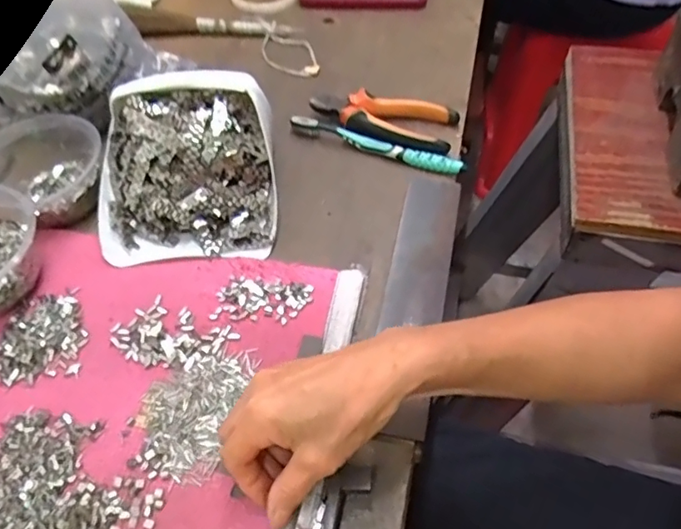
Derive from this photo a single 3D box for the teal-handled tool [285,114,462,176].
[{"bbox_3d":[0.033,-0.119,0.557,0.184,0.021,0.012,20,58,16],"label":"teal-handled tool"}]

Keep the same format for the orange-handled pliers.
[{"bbox_3d":[0.041,-0.150,0.575,0.151,0.030,0.066,17,57,14],"label":"orange-handled pliers"}]

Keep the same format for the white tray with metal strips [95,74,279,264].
[{"bbox_3d":[-0.137,-0.089,0.494,0.152,0.044,0.168,-5,83,-2],"label":"white tray with metal strips"}]

